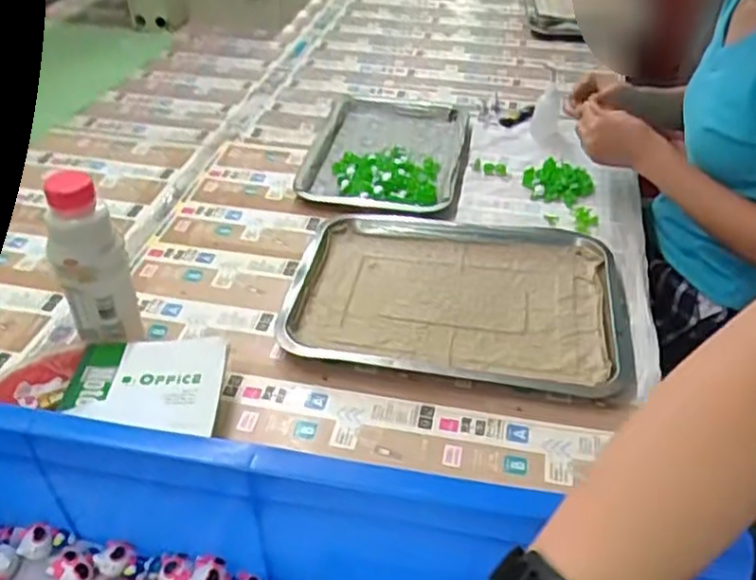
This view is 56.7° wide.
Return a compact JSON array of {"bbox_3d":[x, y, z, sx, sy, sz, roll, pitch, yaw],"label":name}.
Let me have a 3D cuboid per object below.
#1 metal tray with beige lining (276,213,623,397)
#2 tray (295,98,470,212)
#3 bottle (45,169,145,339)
[{"bbox_3d":[0.085,-0.002,0.781,0.340,0.030,0.275,6,40,8],"label":"metal tray with beige lining"},{"bbox_3d":[0.017,-0.216,1.041,0.216,0.029,0.348,5,40,7],"label":"tray"},{"bbox_3d":[-0.263,-0.022,0.642,0.051,0.164,0.047,18,39,20],"label":"bottle"}]

